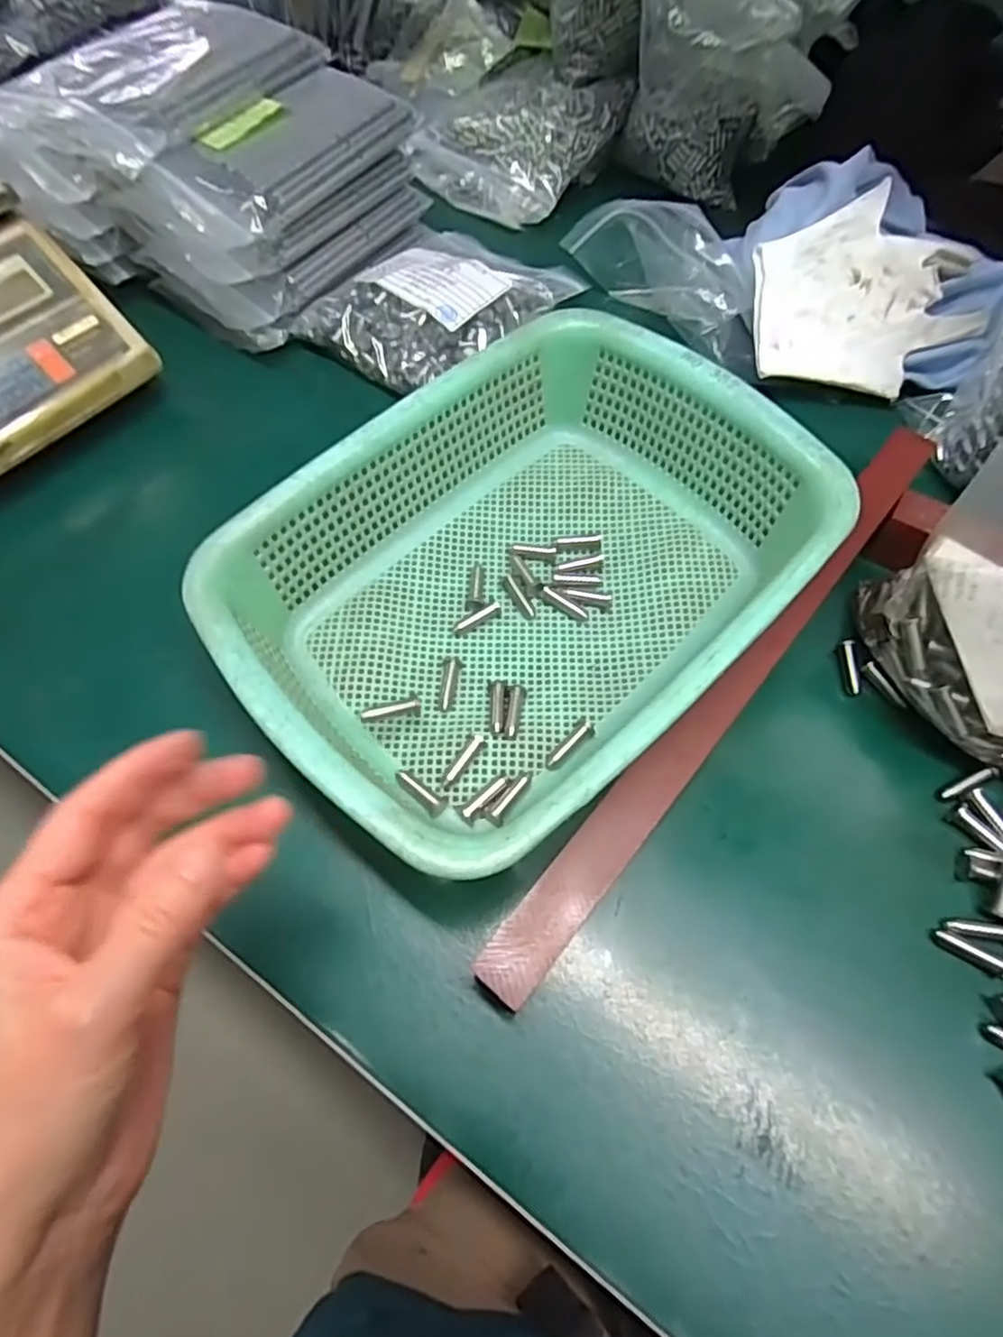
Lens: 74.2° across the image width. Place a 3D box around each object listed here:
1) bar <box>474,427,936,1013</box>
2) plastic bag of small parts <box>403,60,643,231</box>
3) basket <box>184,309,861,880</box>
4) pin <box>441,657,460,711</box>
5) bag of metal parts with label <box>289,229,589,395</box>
[{"bbox_3d":[0.125,0.002,0.348,0.026,0.036,0.389,37,70,18],"label":"bar"},{"bbox_3d":[0.013,-0.473,0.586,0.151,0.054,0.151,33,69,16],"label":"plastic bag of small parts"},{"bbox_3d":[0.015,-0.047,0.356,0.291,0.082,0.214,-41,70,-17],"label":"basket"},{"bbox_3d":[-0.029,0.009,0.368,0.008,0.009,0.031,7,64,5],"label":"pin"},{"bbox_3d":[-0.050,-0.289,0.508,0.142,0.038,0.193,41,71,19],"label":"bag of metal parts with label"}]

